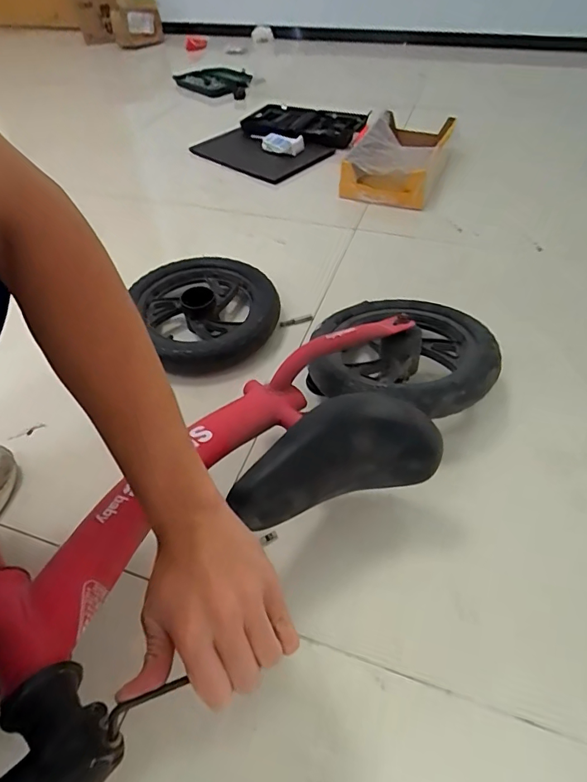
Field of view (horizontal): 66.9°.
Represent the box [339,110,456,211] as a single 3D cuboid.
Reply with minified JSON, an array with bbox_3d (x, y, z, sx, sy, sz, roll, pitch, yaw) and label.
[{"bbox_3d":[0.272,-0.597,1.126,0.220,0.118,0.372,12,50,19],"label":"box"}]

